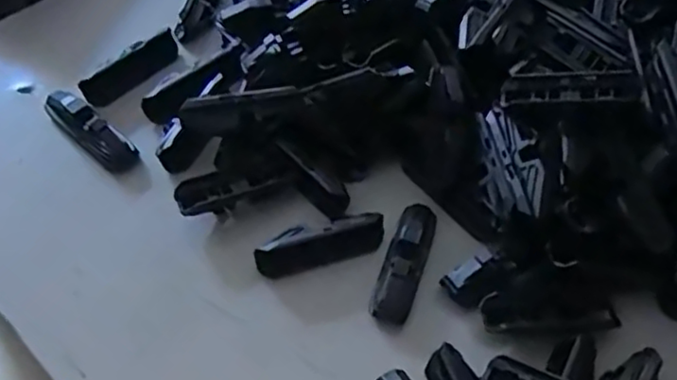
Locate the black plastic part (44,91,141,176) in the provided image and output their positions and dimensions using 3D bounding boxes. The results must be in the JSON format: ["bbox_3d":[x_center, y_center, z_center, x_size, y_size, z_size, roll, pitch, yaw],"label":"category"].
[{"bbox_3d":[-0.152,-0.037,0.399,0.072,0.025,0.020,35,60,21],"label":"black plastic part"}]

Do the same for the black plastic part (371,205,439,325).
[{"bbox_3d":[0.038,0.035,0.360,0.021,0.022,0.074,17,55,9],"label":"black plastic part"}]

